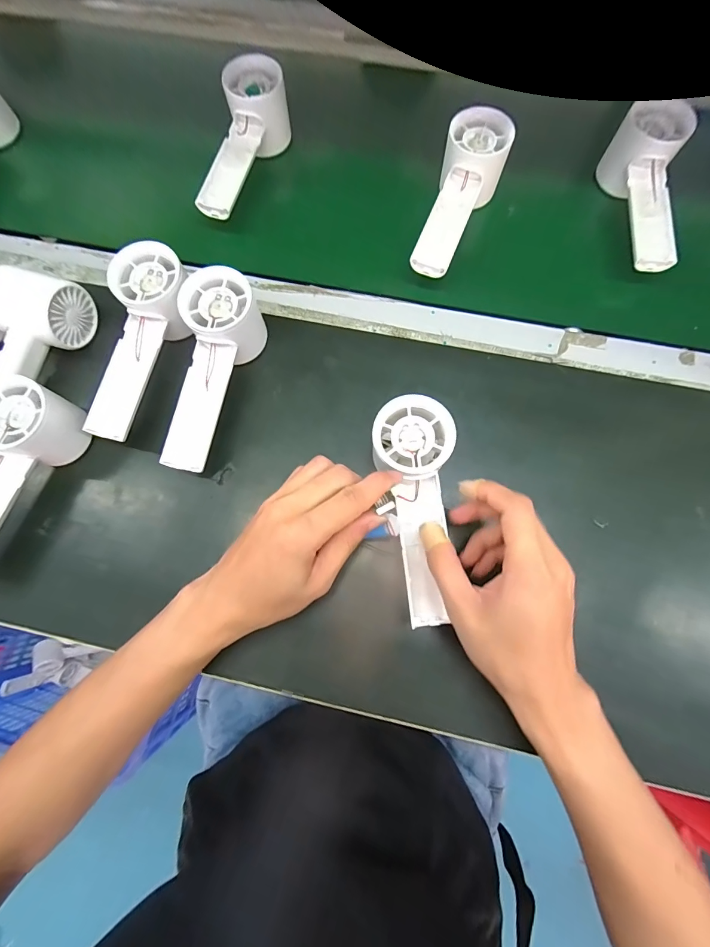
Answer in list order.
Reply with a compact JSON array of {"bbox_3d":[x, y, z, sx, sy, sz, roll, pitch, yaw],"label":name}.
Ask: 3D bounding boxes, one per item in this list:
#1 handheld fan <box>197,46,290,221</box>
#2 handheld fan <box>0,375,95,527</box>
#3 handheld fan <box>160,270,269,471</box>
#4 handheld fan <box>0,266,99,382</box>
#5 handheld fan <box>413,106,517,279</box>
[{"bbox_3d":[-0.110,-0.316,0.373,0.054,0.053,0.156,13,75,5],"label":"handheld fan"},{"bbox_3d":[-0.272,0.008,0.297,0.066,0.057,0.159,28,77,9],"label":"handheld fan"},{"bbox_3d":[-0.122,-0.081,0.314,0.054,0.058,0.157,16,76,6],"label":"handheld fan"},{"bbox_3d":[-0.280,-0.093,0.316,0.055,0.059,0.155,16,75,6],"label":"handheld fan"},{"bbox_3d":[0.097,-0.250,0.358,0.056,0.058,0.154,18,76,6],"label":"handheld fan"}]

